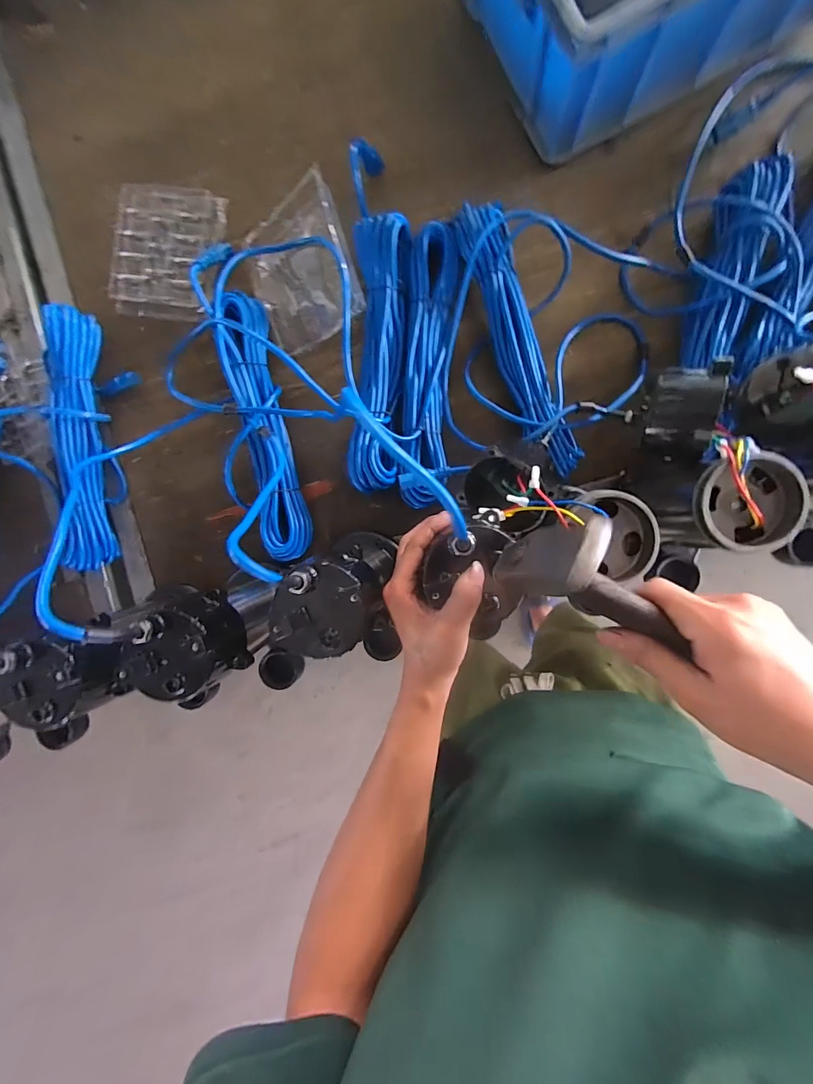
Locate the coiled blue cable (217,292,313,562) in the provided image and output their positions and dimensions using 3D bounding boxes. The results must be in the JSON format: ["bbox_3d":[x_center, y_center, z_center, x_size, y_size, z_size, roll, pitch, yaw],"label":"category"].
[{"bbox_3d":[-0.187,-0.151,0.543,0.053,0.052,0.343,-11,91,5],"label":"coiled blue cable"}]

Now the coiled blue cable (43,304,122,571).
[{"bbox_3d":[-0.449,-0.137,0.576,0.072,0.058,0.350,-2,92,5],"label":"coiled blue cable"}]

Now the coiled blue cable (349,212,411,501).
[{"bbox_3d":[-0.034,-0.235,0.533,0.070,0.052,0.340,3,92,5],"label":"coiled blue cable"}]

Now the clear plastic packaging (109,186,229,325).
[{"bbox_3d":[-0.333,-0.402,0.575,0.141,0.033,0.163,10,93,4],"label":"clear plastic packaging"}]

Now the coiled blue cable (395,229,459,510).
[{"bbox_3d":[0.028,-0.218,0.530,0.072,0.048,0.340,4,92,5],"label":"coiled blue cable"}]

